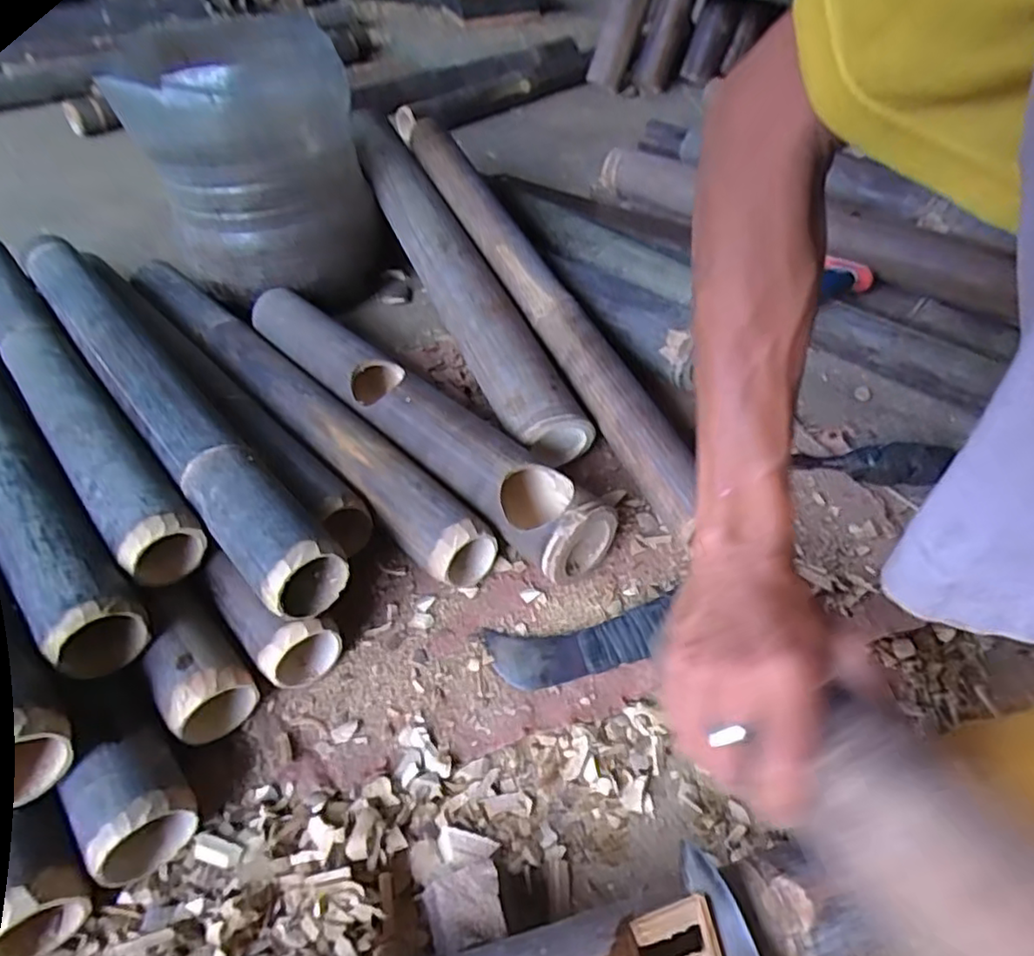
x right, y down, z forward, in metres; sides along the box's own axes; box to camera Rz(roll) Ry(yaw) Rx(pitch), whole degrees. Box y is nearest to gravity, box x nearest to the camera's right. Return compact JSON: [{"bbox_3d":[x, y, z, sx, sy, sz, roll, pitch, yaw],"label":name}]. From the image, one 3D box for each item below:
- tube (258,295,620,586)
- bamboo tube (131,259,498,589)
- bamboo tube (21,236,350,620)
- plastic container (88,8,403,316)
[{"bbox_3d":[-0.118,-0.073,0.628,0.070,0.062,0.500,-36,55,-28],"label":"tube"},{"bbox_3d":[-0.262,-0.110,0.685,0.063,0.064,0.677,-34,55,-26],"label":"bamboo tube"},{"bbox_3d":[-0.356,-0.099,0.615,0.067,0.065,0.656,-34,54,-26],"label":"bamboo tube"},{"bbox_3d":[-0.294,-0.361,0.778,0.202,0.251,0.216,18,50,18],"label":"plastic container"}]

